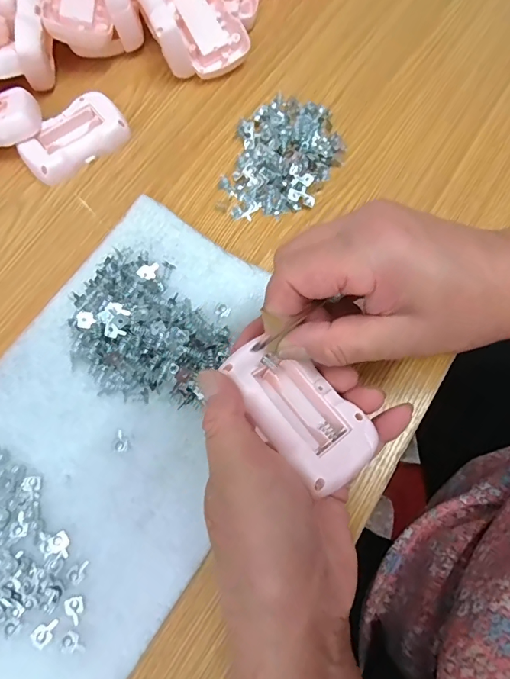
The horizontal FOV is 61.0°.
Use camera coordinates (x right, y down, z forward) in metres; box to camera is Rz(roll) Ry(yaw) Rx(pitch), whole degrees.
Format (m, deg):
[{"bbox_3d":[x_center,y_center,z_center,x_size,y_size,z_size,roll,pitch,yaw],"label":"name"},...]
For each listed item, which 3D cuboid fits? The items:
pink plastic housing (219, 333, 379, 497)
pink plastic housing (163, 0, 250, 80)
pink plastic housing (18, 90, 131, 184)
[{"bbox_3d":[0.021,0.037,0.226,0.044,0.019,0.083,-35,73,-29],"label":"pink plastic housing"},{"bbox_3d":[-0.046,-0.277,0.381,0.053,0.020,0.088,-30,91,-1],"label":"pink plastic housing"},{"bbox_3d":[-0.148,-0.165,0.356,0.085,0.017,0.052,-37,75,-10],"label":"pink plastic housing"}]

